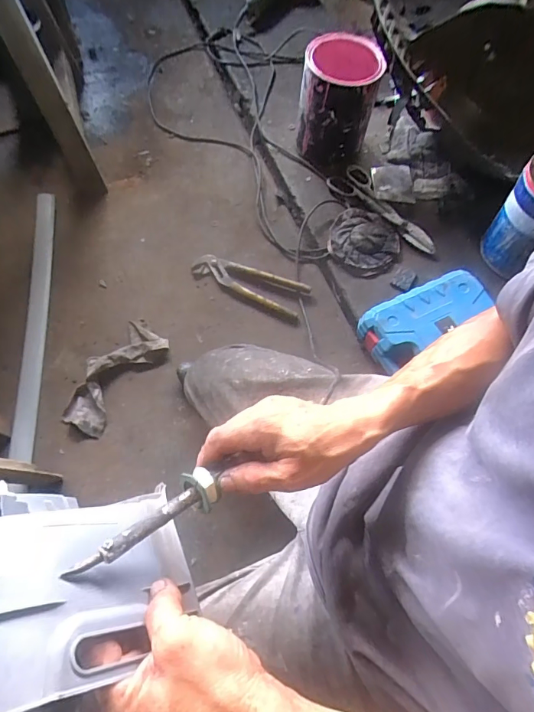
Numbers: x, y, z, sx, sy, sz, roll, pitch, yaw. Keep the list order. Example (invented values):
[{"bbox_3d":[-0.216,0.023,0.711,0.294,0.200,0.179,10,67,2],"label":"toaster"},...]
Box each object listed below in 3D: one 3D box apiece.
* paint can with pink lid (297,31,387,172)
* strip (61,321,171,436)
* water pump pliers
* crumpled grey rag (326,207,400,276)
[{"bbox_3d":[0.153,-0.548,0.954,0.157,0.212,0.165,15,66,6],"label":"paint can with pink lid"},{"bbox_3d":[-0.278,0.035,0.779,0.098,0.022,0.212,24,68,10],"label":"strip"},{"bbox_3d":[-0.036,-0.152,0.879,0.239,0.015,0.075,22,67,9],"label":"water pump pliers"},{"bbox_3d":[0.204,-0.239,0.914,0.147,0.046,0.156,24,68,10],"label":"crumpled grey rag"}]

